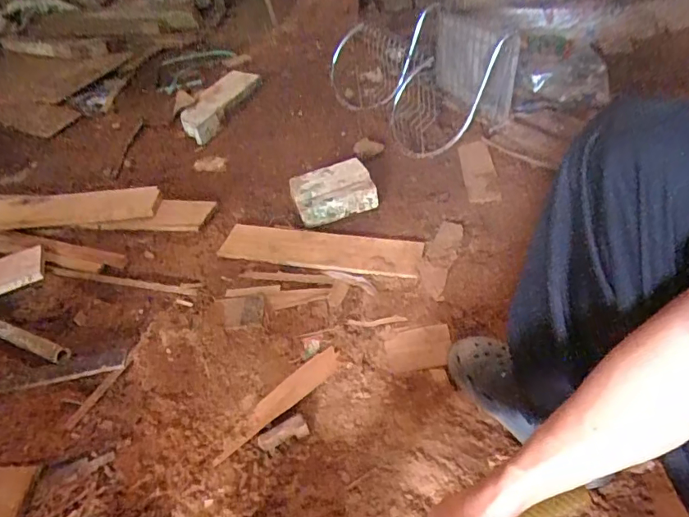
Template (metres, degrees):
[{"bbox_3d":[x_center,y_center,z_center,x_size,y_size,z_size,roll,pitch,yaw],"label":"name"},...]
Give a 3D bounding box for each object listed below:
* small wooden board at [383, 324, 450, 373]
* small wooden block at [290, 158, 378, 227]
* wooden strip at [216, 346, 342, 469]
[{"bbox_3d":[0.121,0.147,0.792,0.107,0.012,0.080,-6,43,0],"label":"small wooden board"},{"bbox_3d":[-0.027,-0.152,1.062,0.175,0.079,0.117,-18,44,-12],"label":"small wooden block"},{"bbox_3d":[-0.099,0.213,0.738,0.233,0.005,0.043,-34,49,-27],"label":"wooden strip"}]

